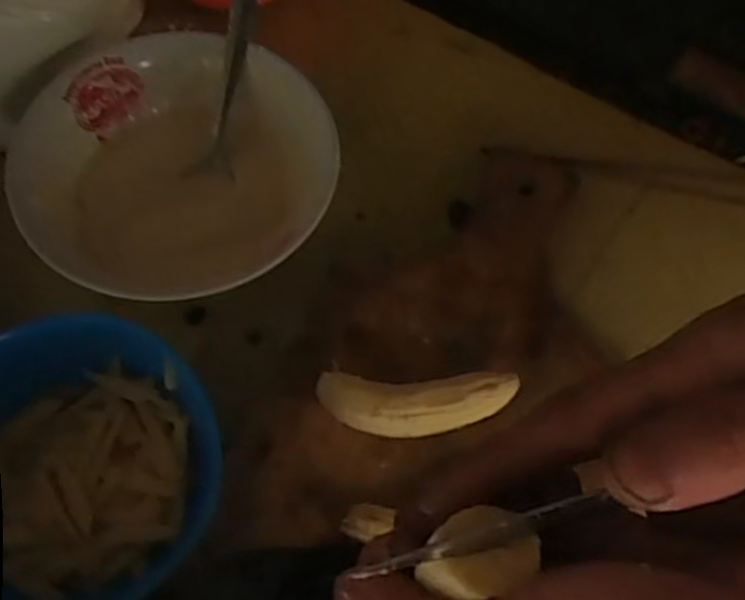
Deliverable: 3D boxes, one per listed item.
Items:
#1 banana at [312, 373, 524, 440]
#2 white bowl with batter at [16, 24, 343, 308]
[{"bbox_3d":[0.021,0.049,0.360,0.091,0.024,0.028,0,62,-2],"label":"banana"},{"bbox_3d":[-0.100,-0.062,0.398,0.146,0.061,0.140,1,62,-2],"label":"white bowl with batter"}]

